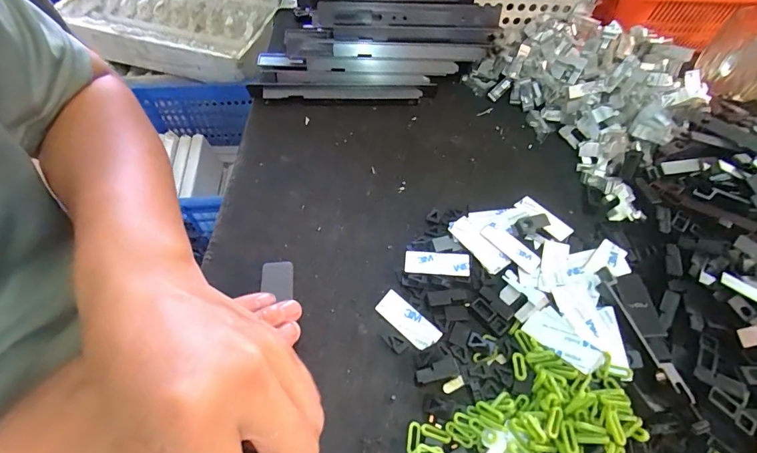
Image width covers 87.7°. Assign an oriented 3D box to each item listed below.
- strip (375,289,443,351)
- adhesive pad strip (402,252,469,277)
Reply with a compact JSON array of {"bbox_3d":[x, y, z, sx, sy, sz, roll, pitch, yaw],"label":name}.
[{"bbox_3d":[0.022,0.071,0.297,0.051,0.004,0.020,39,84,23],"label":"strip"},{"bbox_3d":[0.047,0.030,0.321,0.052,0.004,0.019,2,65,9],"label":"adhesive pad strip"}]

